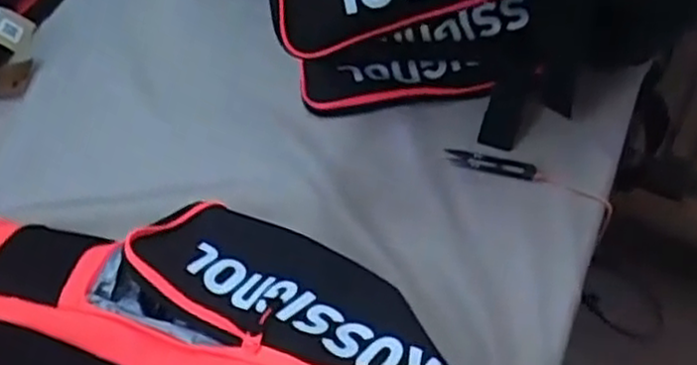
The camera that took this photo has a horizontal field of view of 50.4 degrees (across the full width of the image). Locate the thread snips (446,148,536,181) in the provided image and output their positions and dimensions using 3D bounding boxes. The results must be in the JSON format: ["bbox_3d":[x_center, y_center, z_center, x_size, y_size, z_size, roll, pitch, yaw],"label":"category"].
[{"bbox_3d":[0.154,-0.020,0.803,0.096,0.010,0.023,17,58,16],"label":"thread snips"}]

